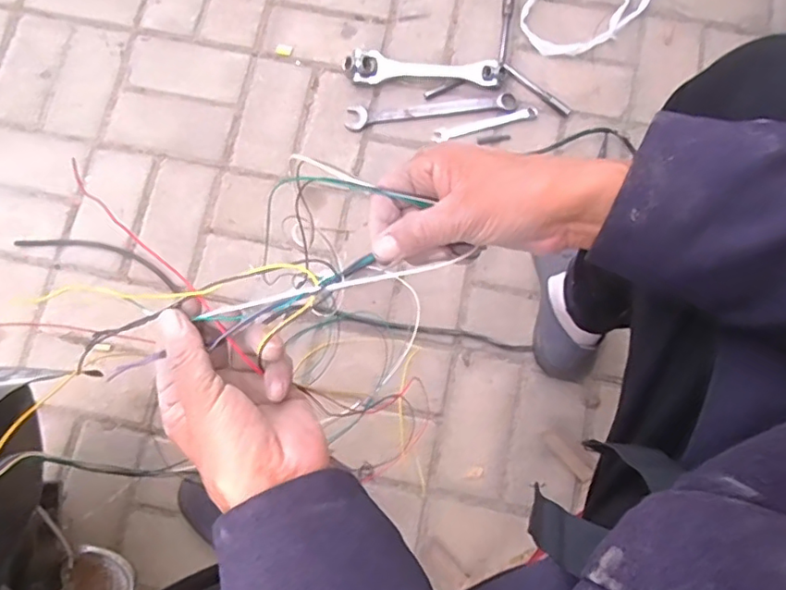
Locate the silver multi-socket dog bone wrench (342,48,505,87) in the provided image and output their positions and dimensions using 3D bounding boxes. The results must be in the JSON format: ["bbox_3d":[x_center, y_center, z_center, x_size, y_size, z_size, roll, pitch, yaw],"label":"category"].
[{"bbox_3d":[0.048,-0.350,0.893,0.247,0.039,0.055,6,78,2],"label":"silver multi-socket dog bone wrench"}]

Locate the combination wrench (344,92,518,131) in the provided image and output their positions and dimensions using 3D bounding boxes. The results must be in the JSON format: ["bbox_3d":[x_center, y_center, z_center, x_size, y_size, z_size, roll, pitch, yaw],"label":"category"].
[{"bbox_3d":[0.060,-0.289,0.890,0.264,0.013,0.037,-5,78,0],"label":"combination wrench"}]

